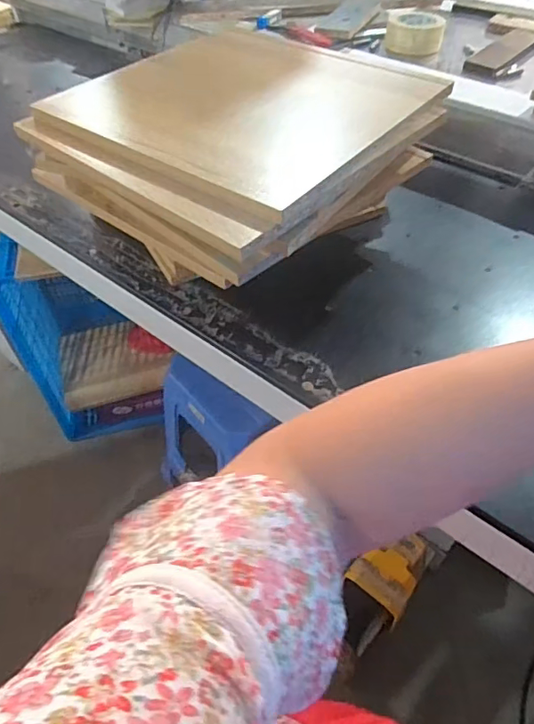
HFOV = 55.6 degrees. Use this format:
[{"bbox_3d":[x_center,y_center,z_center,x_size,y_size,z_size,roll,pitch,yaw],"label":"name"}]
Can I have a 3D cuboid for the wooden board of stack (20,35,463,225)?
[{"bbox_3d":[-0.025,-0.320,0.617,0.375,0.023,0.374,31,55,24],"label":"wooden board of stack"}]

